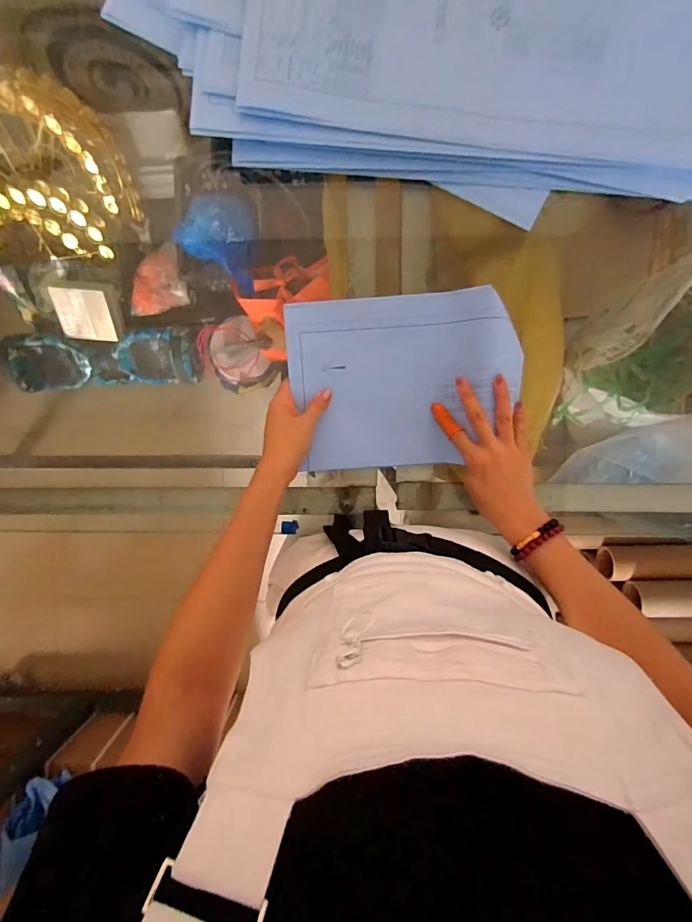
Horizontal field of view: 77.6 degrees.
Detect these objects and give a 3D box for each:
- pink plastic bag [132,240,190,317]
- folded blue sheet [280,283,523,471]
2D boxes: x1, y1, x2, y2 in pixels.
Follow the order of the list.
[{"bbox_3d":[-0.560,-0.556,1.314,0.182,0.111,0.220,-5,94,2],"label":"pink plastic bag"},{"bbox_3d":[0.070,-0.098,0.536,0.273,0.061,0.208,-4,94,2],"label":"folded blue sheet"}]

